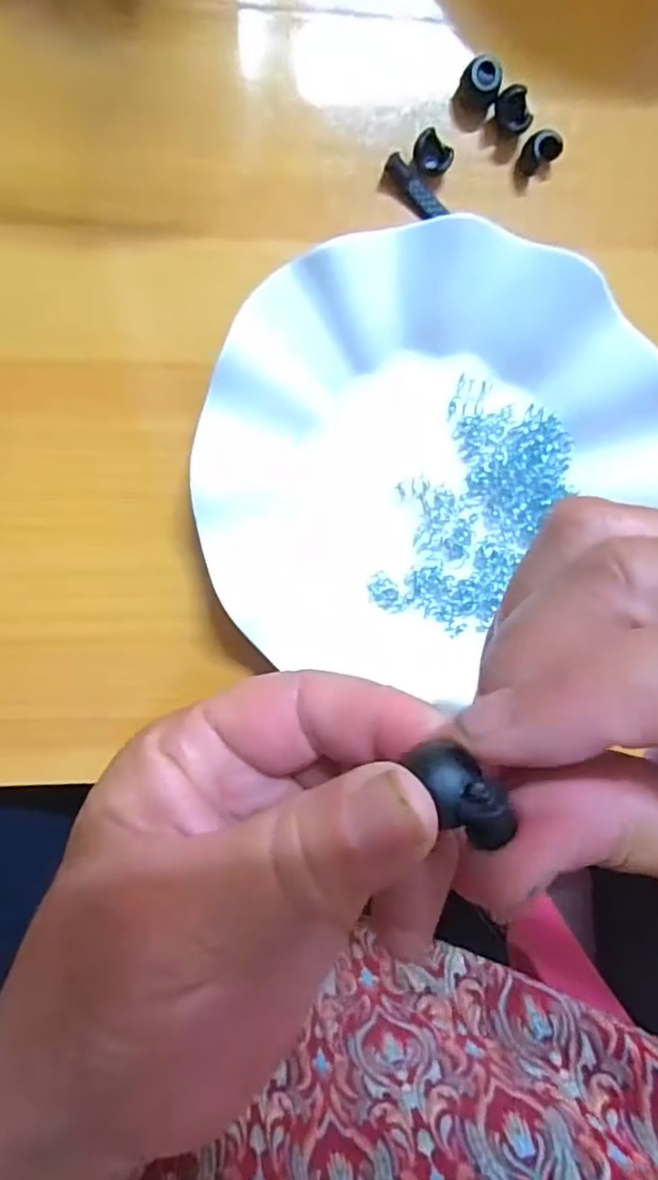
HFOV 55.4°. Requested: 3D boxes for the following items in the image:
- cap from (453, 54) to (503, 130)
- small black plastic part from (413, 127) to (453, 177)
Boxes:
[{"bbox_3d":[0.056,-0.188,0.236,0.014,0.016,0.014,-1,98,-7],"label":"cap"},{"bbox_3d":[0.039,-0.165,0.239,0.015,0.010,0.011,34,93,-10],"label":"small black plastic part"}]

